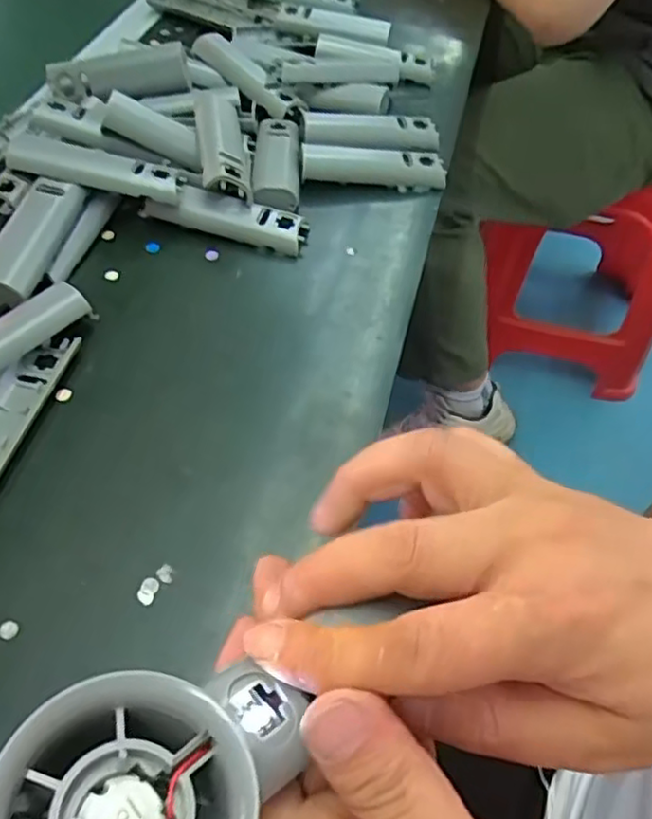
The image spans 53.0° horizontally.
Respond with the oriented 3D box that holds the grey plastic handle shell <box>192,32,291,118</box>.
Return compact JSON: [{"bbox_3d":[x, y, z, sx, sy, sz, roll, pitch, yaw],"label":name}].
[{"bbox_3d":[-0.066,-0.265,0.518,0.028,0.014,0.104,-36,73,-25],"label":"grey plastic handle shell"}]

